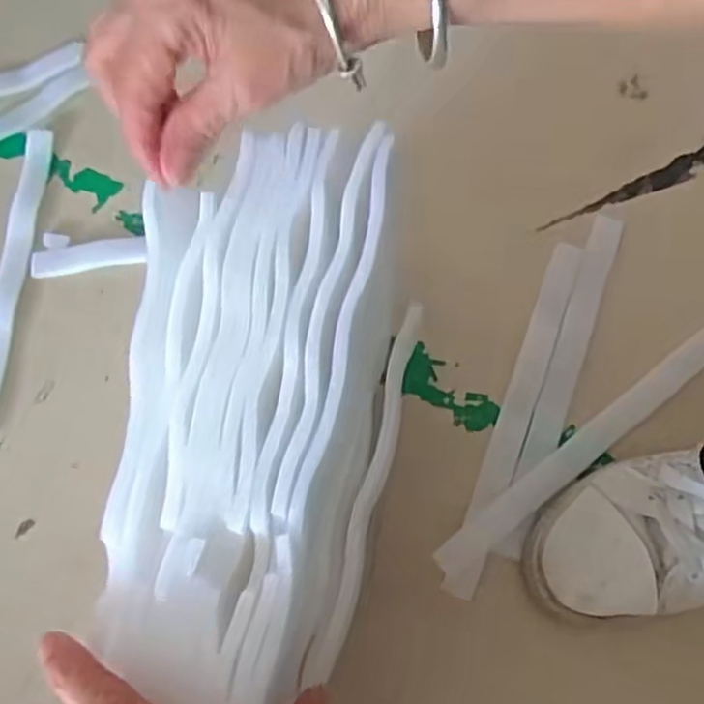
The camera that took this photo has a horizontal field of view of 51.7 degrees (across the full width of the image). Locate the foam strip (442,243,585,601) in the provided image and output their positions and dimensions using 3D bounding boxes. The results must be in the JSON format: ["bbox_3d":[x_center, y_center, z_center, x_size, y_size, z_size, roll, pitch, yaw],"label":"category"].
[{"bbox_3d":[0.110,0.037,0.482,0.021,0.012,0.252,20,73,9],"label":"foam strip"}]

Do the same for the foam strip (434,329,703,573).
[{"bbox_3d":[0.156,0.059,0.473,0.248,0.011,0.022,-37,73,-10],"label":"foam strip"}]

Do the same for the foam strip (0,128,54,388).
[{"bbox_3d":[-0.252,-0.054,0.534,0.022,0.014,0.244,3,71,3],"label":"foam strip"}]

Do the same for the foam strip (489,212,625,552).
[{"bbox_3d":[0.143,0.014,0.491,0.023,0.012,0.255,19,73,9],"label":"foam strip"}]

